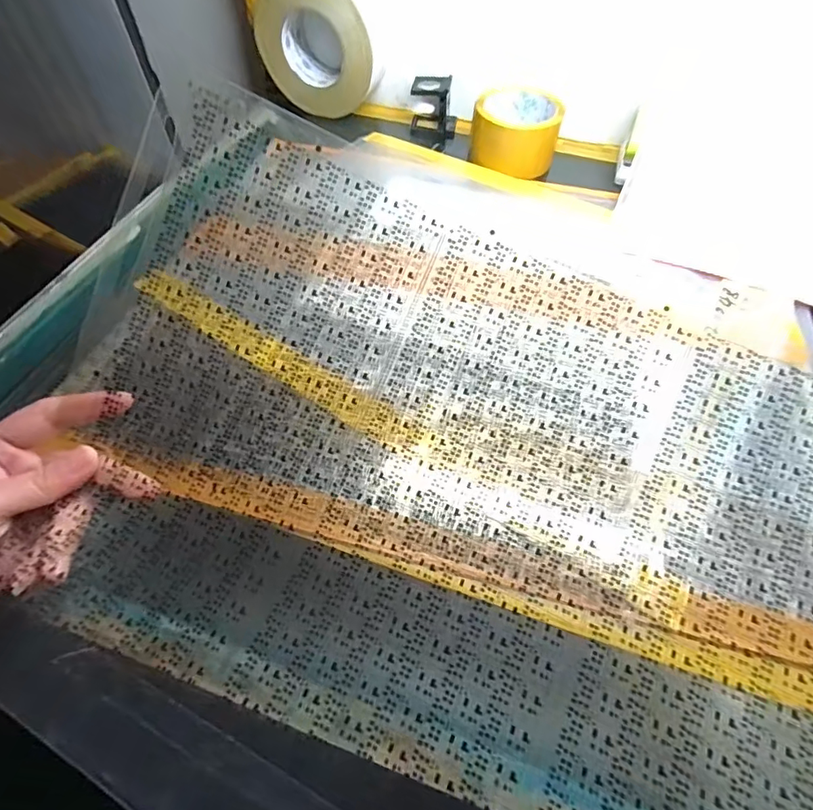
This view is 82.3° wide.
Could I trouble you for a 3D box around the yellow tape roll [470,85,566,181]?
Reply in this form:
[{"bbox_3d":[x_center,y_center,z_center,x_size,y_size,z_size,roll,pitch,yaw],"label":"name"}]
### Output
[{"bbox_3d":[0.121,-0.308,0.521,0.091,0.058,0.091,0,55,0],"label":"yellow tape roll"}]

